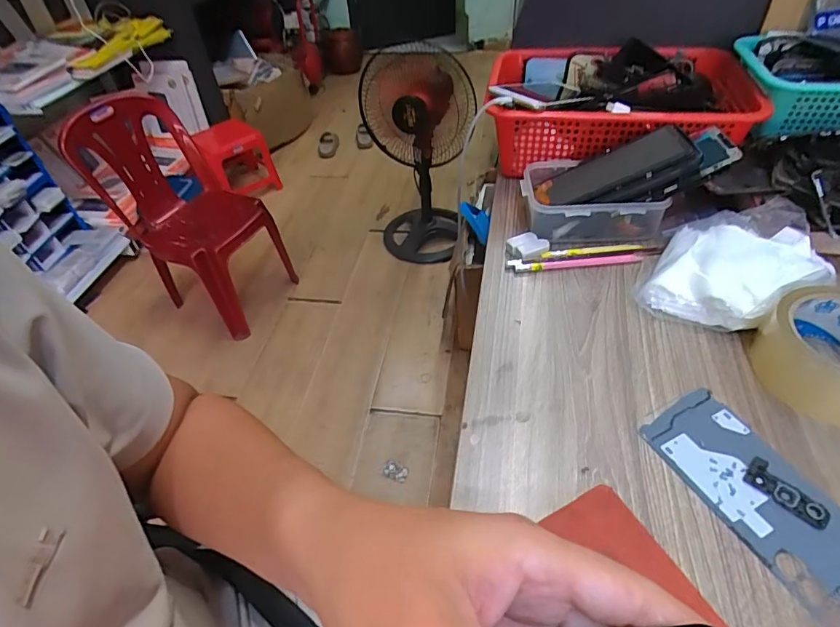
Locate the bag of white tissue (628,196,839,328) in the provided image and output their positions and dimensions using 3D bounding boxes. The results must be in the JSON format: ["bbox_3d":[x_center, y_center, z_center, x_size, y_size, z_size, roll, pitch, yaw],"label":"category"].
[{"bbox_3d":[0.288,-0.046,0.432,0.132,0.051,0.146,24,52,26],"label":"bag of white tissue"}]

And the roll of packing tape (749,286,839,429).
[{"bbox_3d":[0.312,0.031,0.354,0.094,0.049,0.095,-3,45,3],"label":"roll of packing tape"}]

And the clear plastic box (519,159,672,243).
[{"bbox_3d":[0.178,-0.123,0.515,0.132,0.050,0.105,-3,45,3],"label":"clear plastic box"}]

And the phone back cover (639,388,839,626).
[{"bbox_3d":[0.222,0.118,0.309,0.067,0.004,0.151,-22,47,-16],"label":"phone back cover"}]

